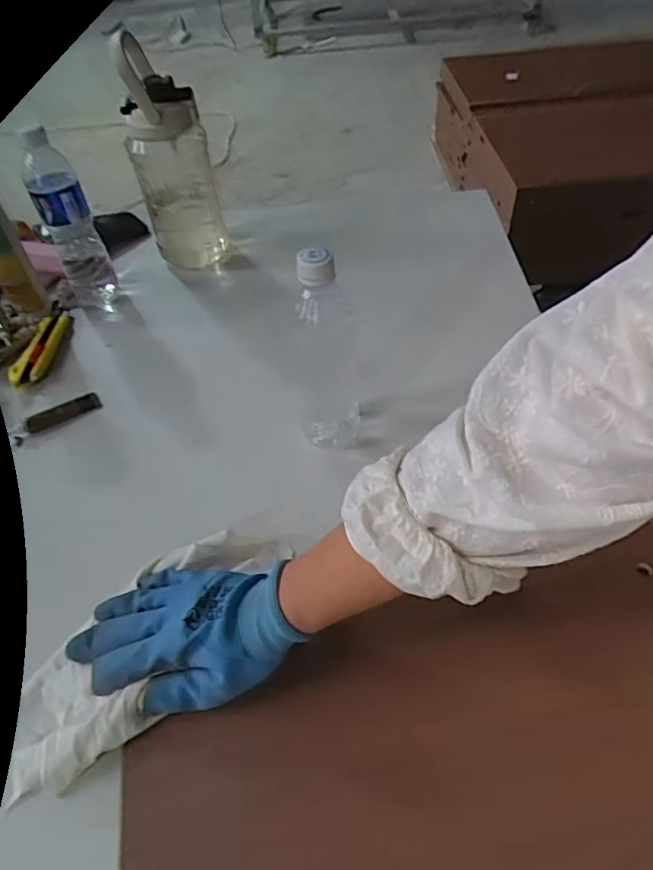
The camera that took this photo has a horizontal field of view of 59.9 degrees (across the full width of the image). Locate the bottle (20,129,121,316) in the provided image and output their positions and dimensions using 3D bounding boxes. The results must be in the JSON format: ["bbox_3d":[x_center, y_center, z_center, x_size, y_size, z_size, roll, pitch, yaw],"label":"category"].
[{"bbox_3d":[-0.337,-0.277,0.745,0.060,0.218,0.076,-26,51,-17],"label":"bottle"}]

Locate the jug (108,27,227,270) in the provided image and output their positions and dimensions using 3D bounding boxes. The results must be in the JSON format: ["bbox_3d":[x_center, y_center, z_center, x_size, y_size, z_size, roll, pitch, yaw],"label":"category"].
[{"bbox_3d":[-0.210,-0.373,0.777,0.103,0.290,0.083,-14,48,-7],"label":"jug"}]

